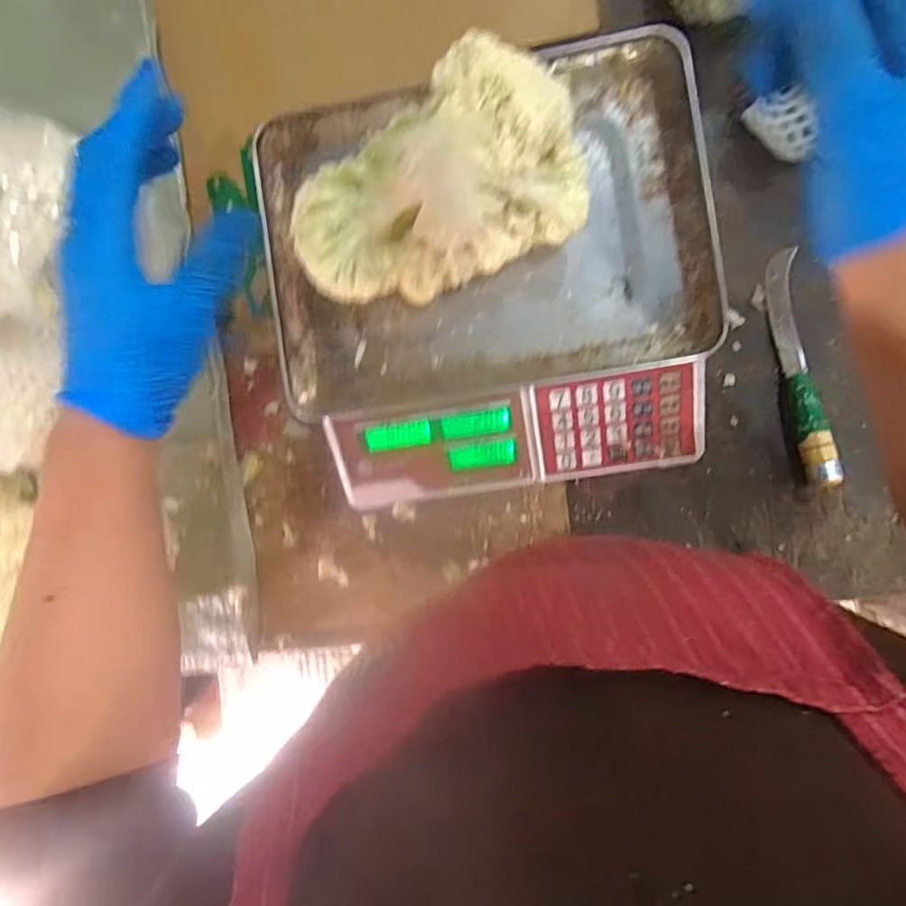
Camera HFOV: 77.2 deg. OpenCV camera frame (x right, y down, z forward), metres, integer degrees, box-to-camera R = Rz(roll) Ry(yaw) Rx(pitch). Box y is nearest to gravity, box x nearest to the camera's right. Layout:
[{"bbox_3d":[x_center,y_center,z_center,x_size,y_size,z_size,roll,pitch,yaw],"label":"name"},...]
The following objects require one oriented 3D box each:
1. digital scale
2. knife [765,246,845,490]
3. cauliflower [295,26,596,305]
[{"bbox_3d":[0.031,-0.124,0.468,0.320,0.110,0.308,-9,90,7],"label":"digital scale"},{"bbox_3d":[0.294,-0.071,0.481,0.023,0.026,0.201,-10,90,7],"label":"knife"},{"bbox_3d":[-0.009,-0.171,0.371,0.183,0.121,0.106,-20,87,8],"label":"cauliflower"}]

